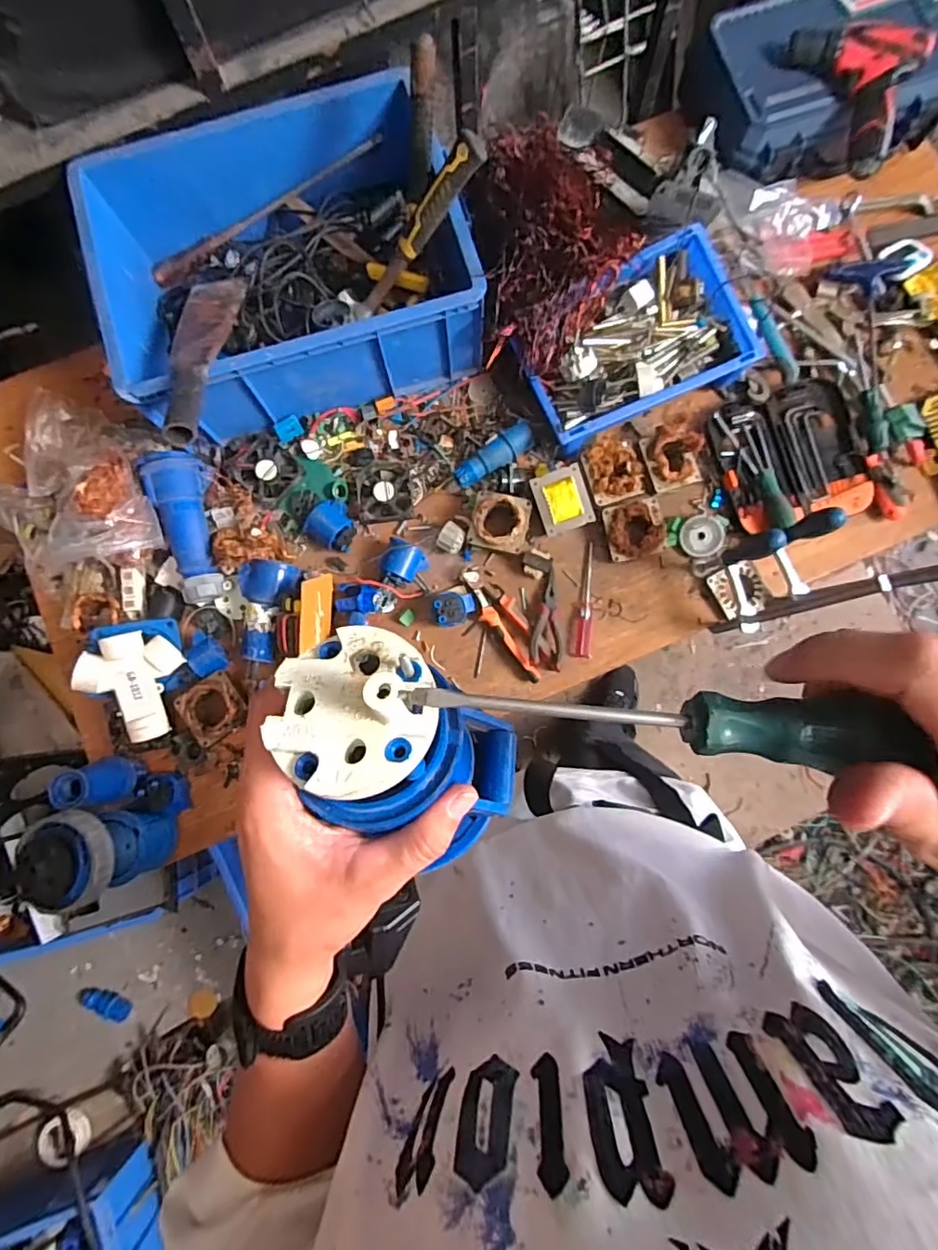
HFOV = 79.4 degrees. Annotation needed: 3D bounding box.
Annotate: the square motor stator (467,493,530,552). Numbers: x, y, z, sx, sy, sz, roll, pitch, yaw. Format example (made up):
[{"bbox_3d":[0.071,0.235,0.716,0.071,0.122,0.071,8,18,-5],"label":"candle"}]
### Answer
[{"bbox_3d":[0.046,-0.149,0.819,0.082,0.040,0.081,13,93,8],"label":"square motor stator"}]

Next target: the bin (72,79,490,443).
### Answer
[{"bbox_3d":[-0.257,-0.511,0.805,0.472,0.165,0.386,-18,82,-2],"label":"bin"}]

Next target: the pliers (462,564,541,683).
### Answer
[{"bbox_3d":[0.052,-0.005,0.834,0.051,0.029,0.189,-33,83,-4],"label":"pliers"}]

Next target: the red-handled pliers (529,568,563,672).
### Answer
[{"bbox_3d":[0.114,-0.007,0.821,0.048,0.030,0.143,1,82,1],"label":"red-handled pliers"}]

